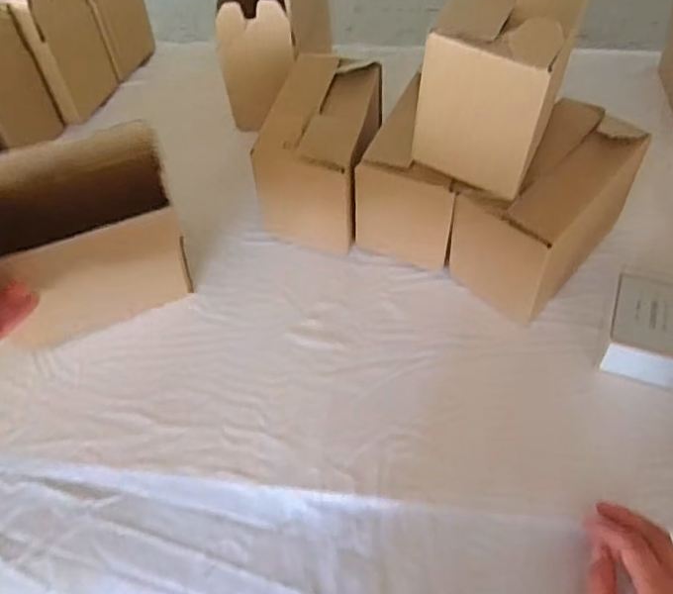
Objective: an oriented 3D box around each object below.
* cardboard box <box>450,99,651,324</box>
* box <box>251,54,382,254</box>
[{"bbox_3d":[0.206,-0.083,0.583,0.176,0.129,0.101,-38,59,-23],"label":"cardboard box"},{"bbox_3d":[-0.007,-0.157,0.654,0.105,0.131,0.178,11,54,12],"label":"box"}]

